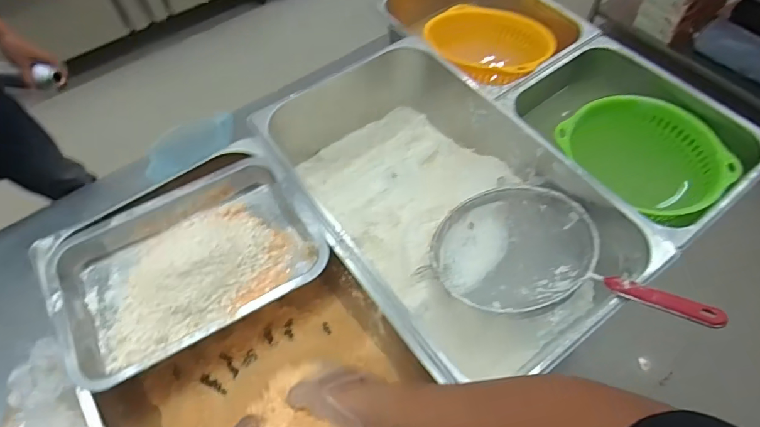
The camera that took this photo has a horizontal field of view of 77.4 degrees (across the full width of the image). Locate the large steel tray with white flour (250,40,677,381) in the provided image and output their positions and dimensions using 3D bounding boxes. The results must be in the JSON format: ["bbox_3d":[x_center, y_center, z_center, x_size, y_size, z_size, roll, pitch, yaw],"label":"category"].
[{"bbox_3d":[0.099,-0.022,0.724,0.300,0.168,0.525,-38,65,-20],"label":"large steel tray with white flour"}]

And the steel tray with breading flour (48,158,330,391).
[{"bbox_3d":[-0.246,0.064,0.614,0.320,0.045,0.230,-26,62,-14],"label":"steel tray with breading flour"}]

